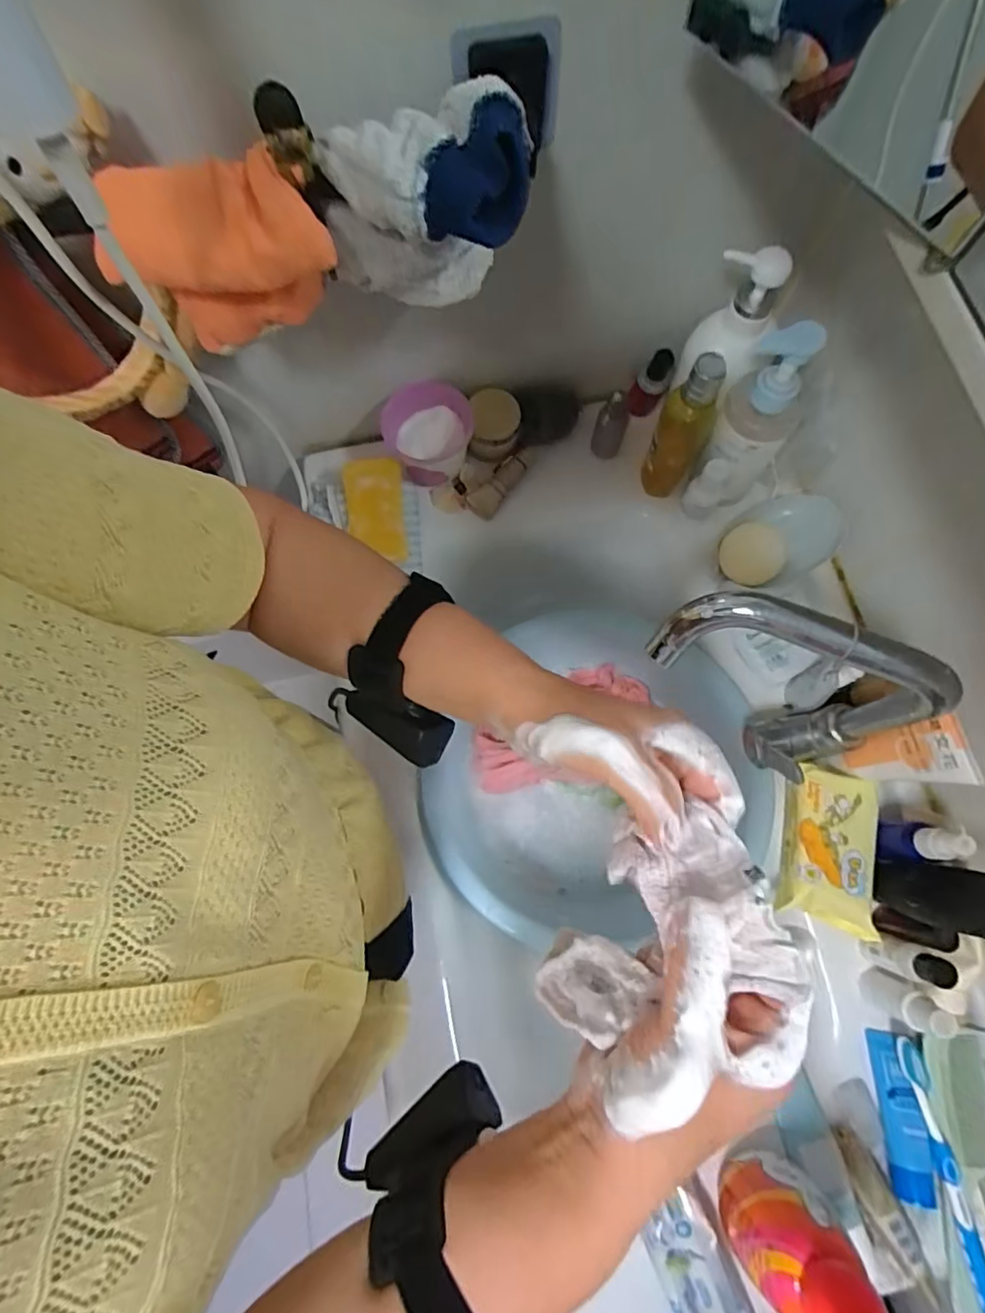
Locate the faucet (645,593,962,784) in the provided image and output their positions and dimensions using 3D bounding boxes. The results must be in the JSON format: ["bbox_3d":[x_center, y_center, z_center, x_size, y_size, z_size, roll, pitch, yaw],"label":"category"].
[{"bbox_3d":[0.200,0.027,0.407,0.184,0.181,0.053,22,75,7],"label":"faucet"}]

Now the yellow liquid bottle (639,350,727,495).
[{"bbox_3d":[0.173,-0.207,0.519,0.048,0.148,0.035,30,76,9],"label":"yellow liquid bottle"}]

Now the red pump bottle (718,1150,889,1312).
[{"bbox_3d":[0.196,0.383,0.347,0.059,0.136,0.054,-18,74,-5],"label":"red pump bottle"}]

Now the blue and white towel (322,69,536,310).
[{"bbox_3d":[-0.036,-0.254,0.335,0.111,0.109,0.076,-17,74,-4],"label":"blue and white towel"}]

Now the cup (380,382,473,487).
[{"bbox_3d":[-0.063,-0.222,0.564,0.088,0.057,0.078,-13,74,-3],"label":"cup"}]

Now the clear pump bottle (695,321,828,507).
[{"bbox_3d":[0.235,-0.204,0.502,0.065,0.183,0.051,13,74,4],"label":"clear pump bottle"}]

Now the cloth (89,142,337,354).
[{"bbox_3d":[-0.158,-0.237,0.340,0.124,0.093,0.045,-5,74,-1],"label":"cloth"}]

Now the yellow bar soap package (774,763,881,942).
[{"bbox_3d":[0.286,0.161,0.472,0.077,0.027,0.122,15,74,5],"label":"yellow bar soap package"}]

